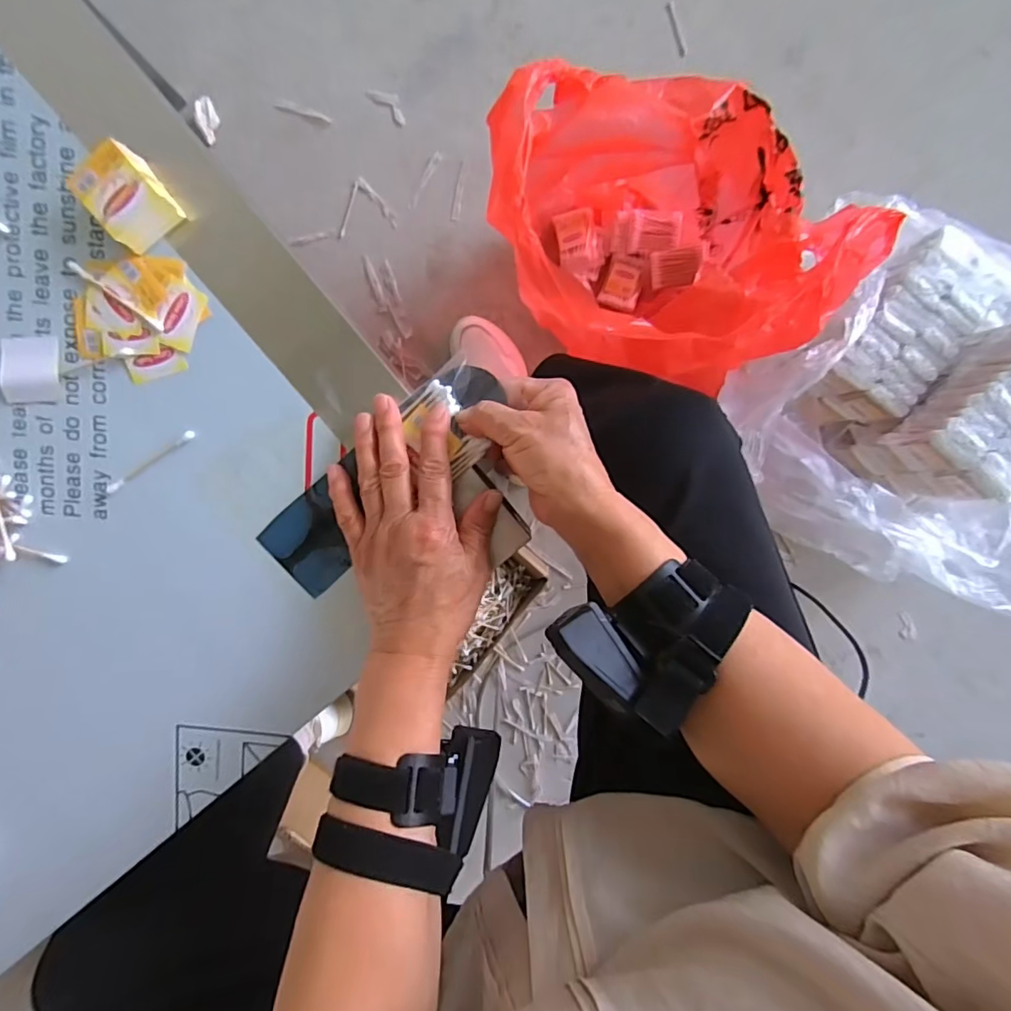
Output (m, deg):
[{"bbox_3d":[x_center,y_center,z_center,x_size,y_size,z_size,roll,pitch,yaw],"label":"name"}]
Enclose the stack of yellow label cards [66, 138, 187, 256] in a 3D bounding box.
[{"bbox_3d":[-0.235,-0.191,0.328,0.044,0.025,0.045,-41,94,6],"label":"stack of yellow label cards"}]

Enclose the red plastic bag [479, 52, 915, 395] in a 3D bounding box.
[{"bbox_3d":[0.175,-0.311,0.635,0.310,0.305,0.343,-35,96,4],"label":"red plastic bag"}]

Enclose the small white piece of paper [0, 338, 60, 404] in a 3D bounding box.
[{"bbox_3d":[-0.319,-0.090,0.351,0.041,0.004,0.042,1,97,1],"label":"small white piece of paper"}]

